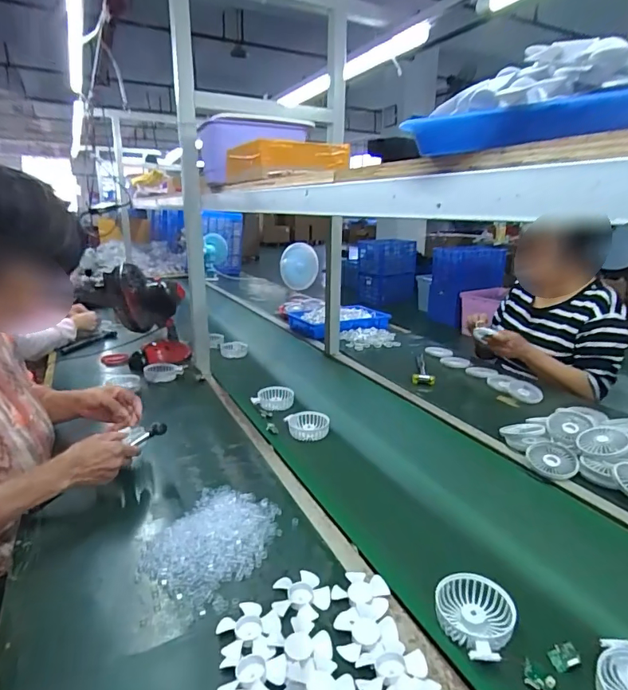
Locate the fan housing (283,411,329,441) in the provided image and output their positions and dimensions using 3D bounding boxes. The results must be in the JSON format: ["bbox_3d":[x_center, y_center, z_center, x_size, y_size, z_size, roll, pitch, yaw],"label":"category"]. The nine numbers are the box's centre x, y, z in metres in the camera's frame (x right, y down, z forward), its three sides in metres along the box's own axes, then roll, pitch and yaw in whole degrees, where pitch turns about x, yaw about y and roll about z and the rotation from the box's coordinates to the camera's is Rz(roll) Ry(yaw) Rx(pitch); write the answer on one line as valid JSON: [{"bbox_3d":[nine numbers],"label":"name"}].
[{"bbox_3d":[-0.014,0.176,1.001,0.091,0.029,0.092,-3,17,-12],"label":"fan housing"}]

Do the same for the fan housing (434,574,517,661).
[{"bbox_3d":[0.186,0.319,0.531,0.086,0.029,0.106,9,18,26],"label":"fan housing"}]

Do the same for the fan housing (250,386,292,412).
[{"bbox_3d":[-0.097,0.134,1.139,0.085,0.032,0.096,6,17,15],"label":"fan housing"}]

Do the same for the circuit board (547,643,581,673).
[{"bbox_3d":[0.273,0.339,0.493,0.032,0.007,0.024,-22,27,-2],"label":"circuit board"}]

